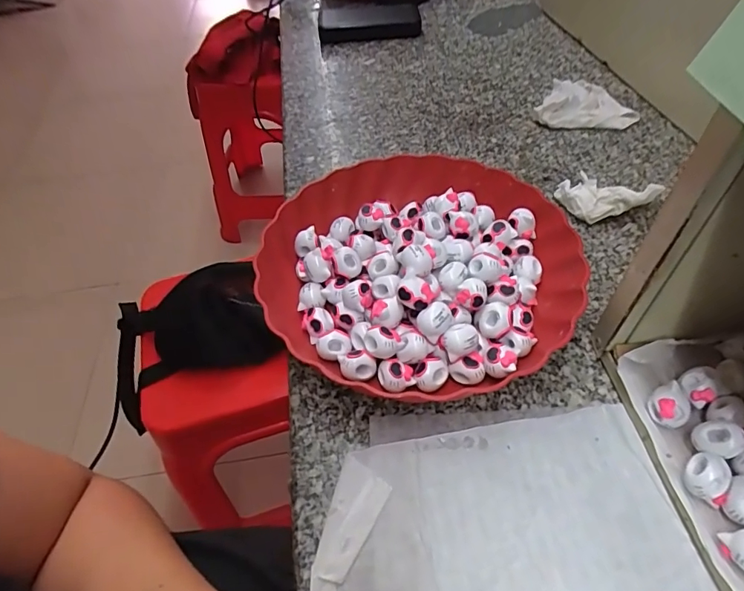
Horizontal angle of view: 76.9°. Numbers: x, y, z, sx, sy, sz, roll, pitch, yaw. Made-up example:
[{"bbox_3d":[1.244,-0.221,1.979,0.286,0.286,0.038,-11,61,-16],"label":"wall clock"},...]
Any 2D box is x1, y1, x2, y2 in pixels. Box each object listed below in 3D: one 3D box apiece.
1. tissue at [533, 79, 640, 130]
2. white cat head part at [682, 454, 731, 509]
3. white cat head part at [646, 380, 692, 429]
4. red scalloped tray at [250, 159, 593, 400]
[{"bbox_3d":[0.259,-0.227,0.554,0.101,0.016,0.119,22,54,20],"label":"tissue"},{"bbox_3d":[0.188,0.101,0.263,0.020,0.016,0.023,25,55,22],"label":"white cat head part"},{"bbox_3d":[0.185,0.069,0.291,0.020,0.019,0.023,-32,55,-22],"label":"white cat head part"},{"bbox_3d":[0.036,-0.023,0.383,0.243,0.056,0.235,-2,50,2],"label":"red scalloped tray"}]

